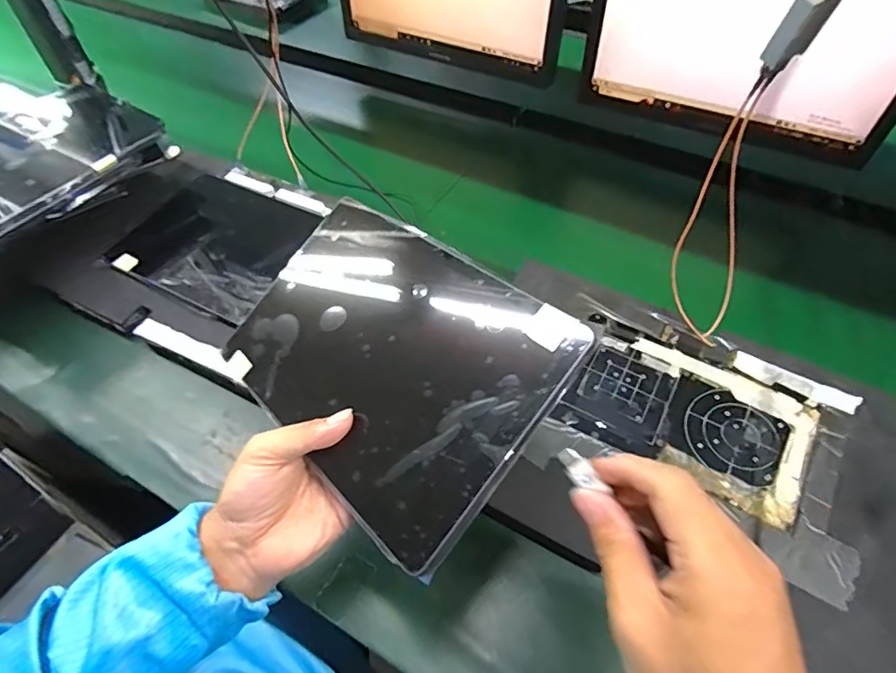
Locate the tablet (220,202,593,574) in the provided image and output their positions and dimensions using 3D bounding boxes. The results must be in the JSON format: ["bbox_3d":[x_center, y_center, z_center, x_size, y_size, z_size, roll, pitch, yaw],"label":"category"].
[{"bbox_3d":[-0.049,0.008,0.353,0.247,0.010,0.165,35,85,37],"label":"tablet"}]

